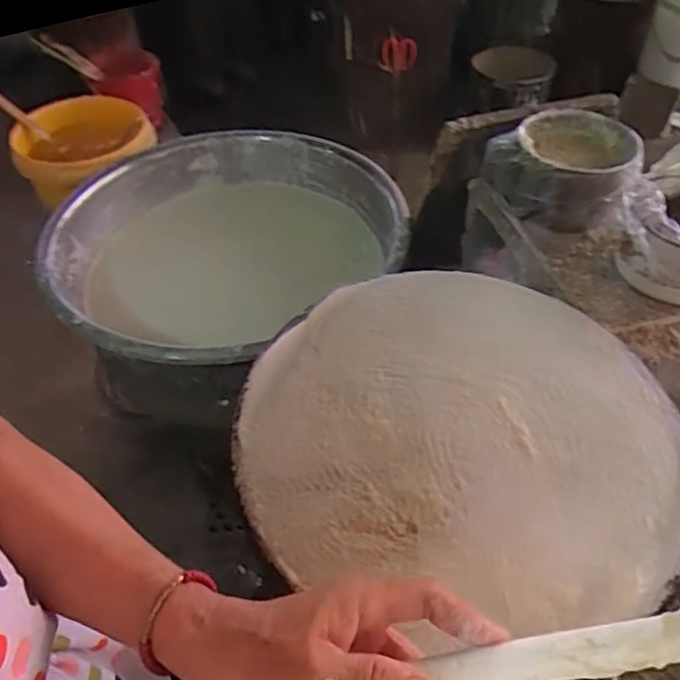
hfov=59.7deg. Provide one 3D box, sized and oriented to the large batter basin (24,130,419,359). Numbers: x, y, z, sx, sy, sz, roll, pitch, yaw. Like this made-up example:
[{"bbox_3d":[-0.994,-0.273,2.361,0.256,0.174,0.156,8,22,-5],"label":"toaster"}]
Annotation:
[{"bbox_3d":[-0.187,-0.142,1.024,0.577,0.210,0.521,-36,56,-27],"label":"large batter basin"}]

